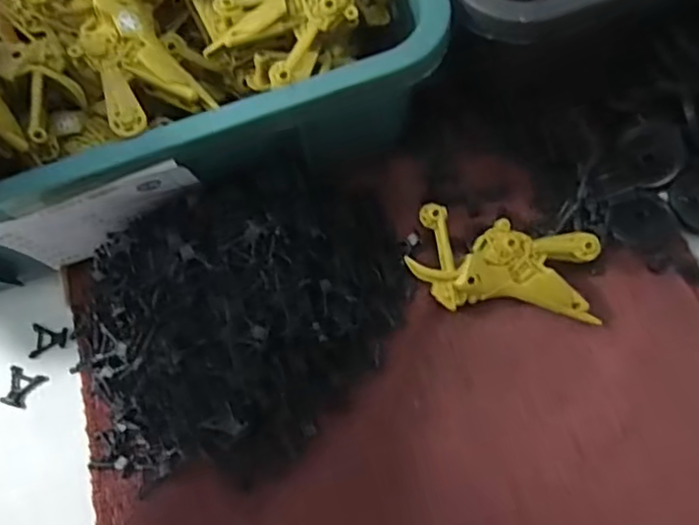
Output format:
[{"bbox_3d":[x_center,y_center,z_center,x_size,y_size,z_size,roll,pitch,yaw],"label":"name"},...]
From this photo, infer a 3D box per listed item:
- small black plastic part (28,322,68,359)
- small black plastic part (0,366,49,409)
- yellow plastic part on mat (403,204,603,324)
[{"bbox_3d":[-0.174,0.045,0.349,0.021,0.004,0.020,-2,69,1],"label":"small black plastic part"},{"bbox_3d":[-0.185,0.071,0.340,0.020,0.005,0.021,17,70,8],"label":"small black plastic part"},{"bbox_3d":[0.085,0.003,0.331,0.099,0.027,0.051,13,70,7],"label":"yellow plastic part on mat"}]

